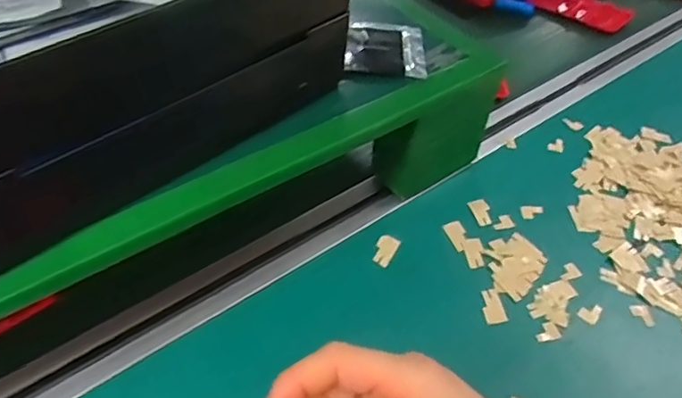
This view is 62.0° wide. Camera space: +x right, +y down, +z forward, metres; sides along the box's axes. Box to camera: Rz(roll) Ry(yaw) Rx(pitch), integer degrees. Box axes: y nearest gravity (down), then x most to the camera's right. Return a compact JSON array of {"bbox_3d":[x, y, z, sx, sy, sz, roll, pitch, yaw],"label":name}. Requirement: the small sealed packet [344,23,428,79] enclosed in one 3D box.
[{"bbox_3d":[0.034,-0.115,0.435,0.060,0.012,0.064,4,47,-1],"label":"small sealed packet"}]

